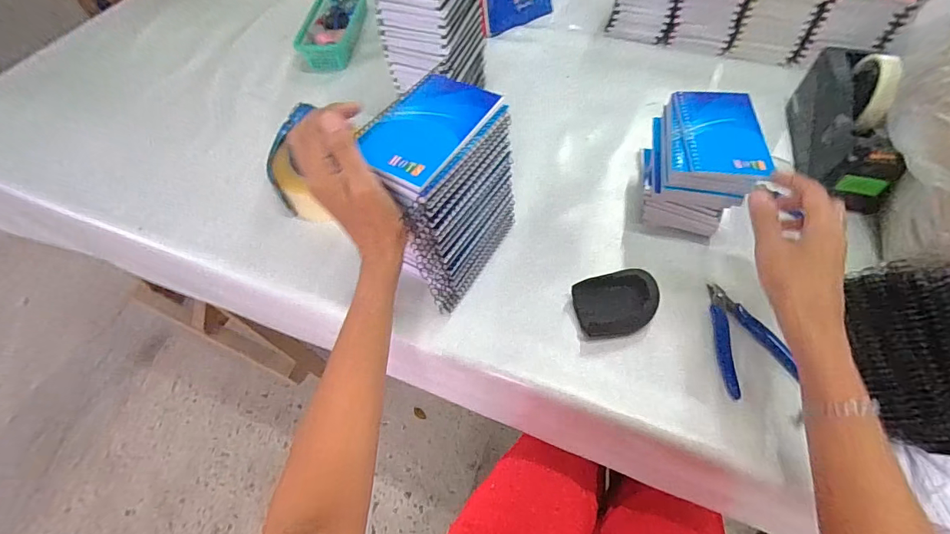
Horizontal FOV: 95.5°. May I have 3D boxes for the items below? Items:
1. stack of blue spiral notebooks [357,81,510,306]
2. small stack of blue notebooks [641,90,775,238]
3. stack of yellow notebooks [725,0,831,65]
[{"bbox_3d":[-0.035,-0.069,0.440,0.094,0.174,0.140,27,63,21],"label":"stack of blue spiral notebooks"},{"bbox_3d":[0.249,-0.115,0.486,0.103,0.099,0.128,10,58,11],"label":"small stack of blue notebooks"},{"bbox_3d":[0.463,-0.397,0.657,0.099,0.110,0.107,19,61,16],"label":"stack of yellow notebooks"}]

